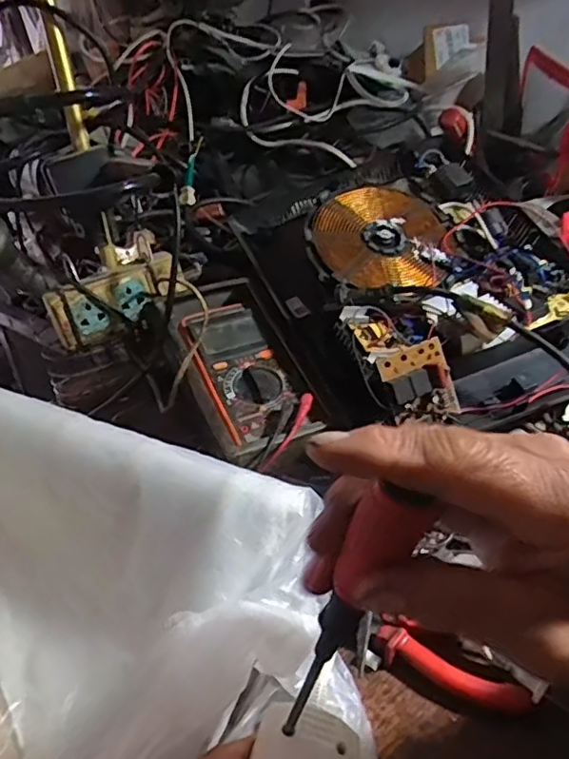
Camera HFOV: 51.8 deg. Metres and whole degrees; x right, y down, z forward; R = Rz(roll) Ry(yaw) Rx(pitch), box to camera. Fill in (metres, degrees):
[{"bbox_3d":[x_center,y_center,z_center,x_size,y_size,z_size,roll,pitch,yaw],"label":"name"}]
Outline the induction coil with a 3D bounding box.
[{"bbox_3d":[0.102,-0.142,0.586,0.155,0.015,0.133,-37,72,-26],"label":"induction coil"}]

